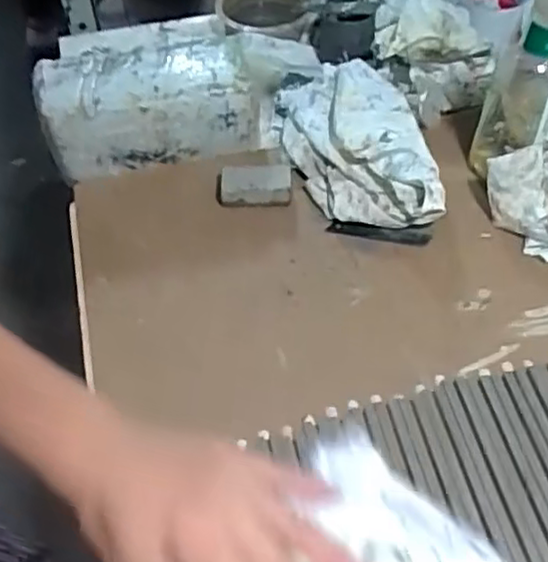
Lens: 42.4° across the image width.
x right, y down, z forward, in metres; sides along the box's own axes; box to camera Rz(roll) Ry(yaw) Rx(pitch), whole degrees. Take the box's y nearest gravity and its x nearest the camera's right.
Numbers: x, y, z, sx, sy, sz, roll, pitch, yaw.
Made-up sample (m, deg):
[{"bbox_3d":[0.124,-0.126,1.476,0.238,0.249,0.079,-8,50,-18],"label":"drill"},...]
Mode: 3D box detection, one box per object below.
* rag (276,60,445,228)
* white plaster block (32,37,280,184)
[{"bbox_3d":[0.082,-0.147,0.726,0.134,0.046,0.245,-7,51,-3],"label":"rag"},{"bbox_3d":[-0.120,-0.187,0.748,0.238,0.084,0.115,-9,52,-5],"label":"white plaster block"}]

